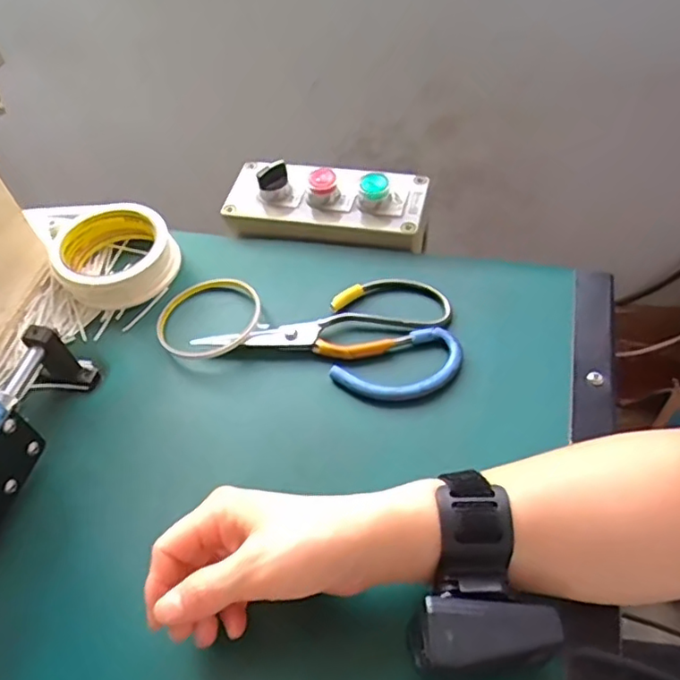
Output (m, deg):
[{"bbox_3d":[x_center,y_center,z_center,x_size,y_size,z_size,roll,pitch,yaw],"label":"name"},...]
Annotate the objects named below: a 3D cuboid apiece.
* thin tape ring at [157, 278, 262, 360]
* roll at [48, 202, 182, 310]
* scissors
[{"bbox_3d":[-0.102,-0.017,0.465,0.081,0.013,0.073,-2,54,5],"label":"thin tape ring"},{"bbox_3d":[-0.186,-0.073,0.500,0.094,0.035,0.097,-3,53,4],"label":"roll"},{"bbox_3d":[-0.003,-0.012,0.450,0.186,0.008,0.102,9,55,13],"label":"scissors"}]

